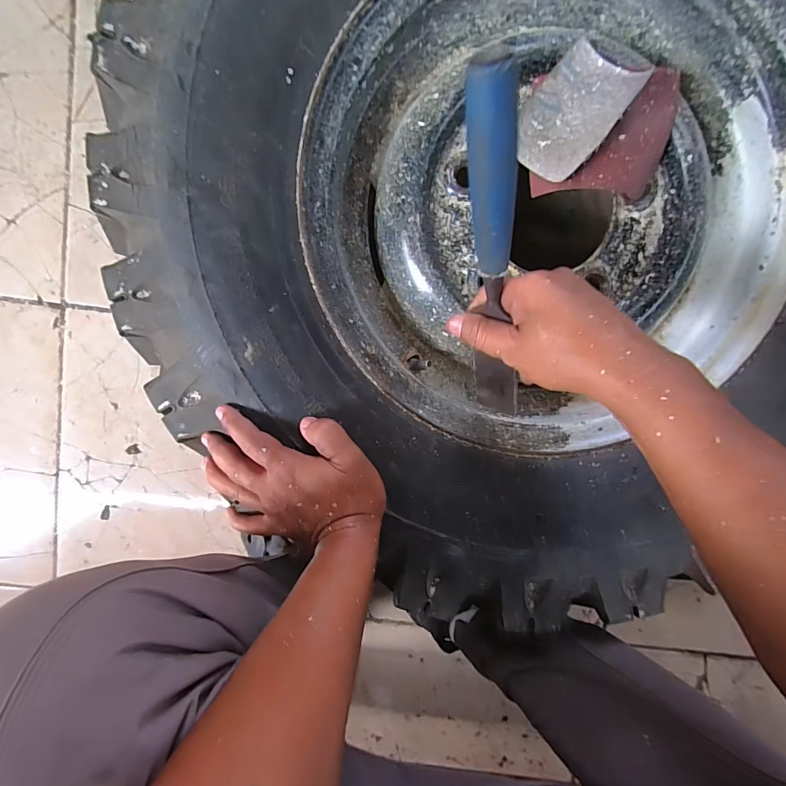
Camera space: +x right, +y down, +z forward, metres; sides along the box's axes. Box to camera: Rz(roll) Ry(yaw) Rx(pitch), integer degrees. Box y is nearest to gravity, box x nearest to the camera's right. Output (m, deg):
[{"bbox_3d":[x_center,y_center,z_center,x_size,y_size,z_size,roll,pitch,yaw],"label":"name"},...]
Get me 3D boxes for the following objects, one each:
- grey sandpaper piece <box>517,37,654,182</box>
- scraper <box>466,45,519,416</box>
[{"bbox_3d":[0.151,-0.234,0.329,0.098,0.012,0.073,-46,74,13],"label":"grey sandpaper piece"},{"bbox_3d":[0.068,-0.066,0.261,0.025,0.023,0.250,-18,138,-1],"label":"scraper"}]

